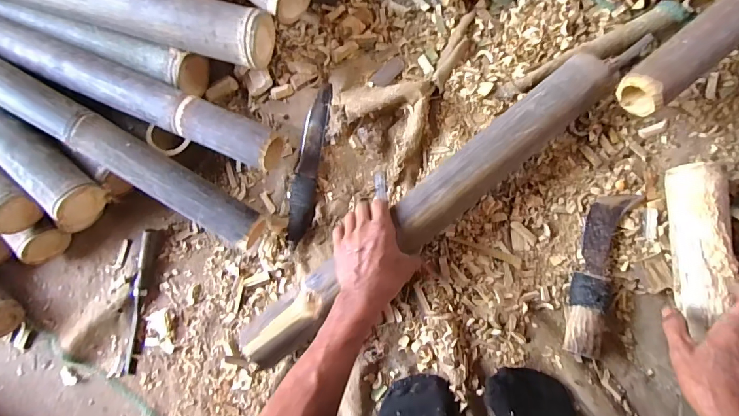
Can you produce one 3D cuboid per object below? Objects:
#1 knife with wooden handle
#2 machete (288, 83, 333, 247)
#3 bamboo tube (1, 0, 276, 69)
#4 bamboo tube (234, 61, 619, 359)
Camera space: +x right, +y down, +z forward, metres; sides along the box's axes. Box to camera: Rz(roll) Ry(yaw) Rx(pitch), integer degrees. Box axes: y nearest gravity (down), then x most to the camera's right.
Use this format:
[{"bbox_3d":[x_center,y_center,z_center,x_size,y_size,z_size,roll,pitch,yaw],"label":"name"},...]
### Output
[{"bbox_3d":[0.328,0.090,0.565,0.063,0.046,0.233,15,88,8],"label":"knife with wooden handle"},{"bbox_3d":[-0.100,-0.074,0.645,0.041,0.018,0.255,8,87,8],"label":"machete"},{"bbox_3d":[-0.440,-0.326,0.598,0.606,0.087,0.081,16,88,8],"label":"bamboo tube"},{"bbox_3d":[0.074,0.007,0.569,0.604,0.074,0.073,-40,83,1],"label":"bamboo tube"}]

